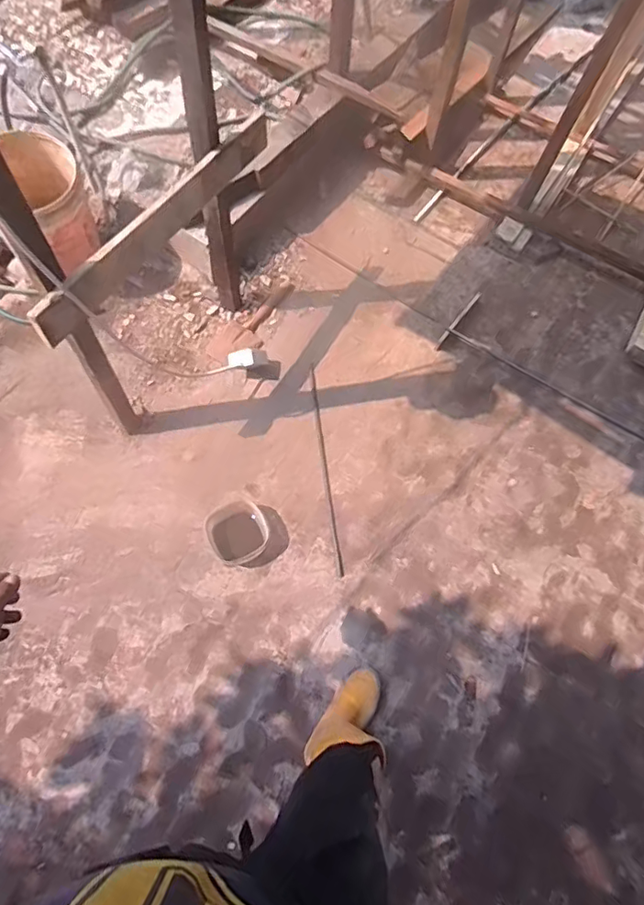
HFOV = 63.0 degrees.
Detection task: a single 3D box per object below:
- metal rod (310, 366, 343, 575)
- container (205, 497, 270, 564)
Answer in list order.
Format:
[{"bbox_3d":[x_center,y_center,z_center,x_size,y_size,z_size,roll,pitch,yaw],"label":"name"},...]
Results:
[{"bbox_3d":[0.008,0.031,1.597,0.018,0.007,0.685,-5,66,-8],"label":"metal rod"},{"bbox_3d":[-0.229,0.210,1.421,0.155,0.055,0.165,-21,69,-15],"label":"container"}]

